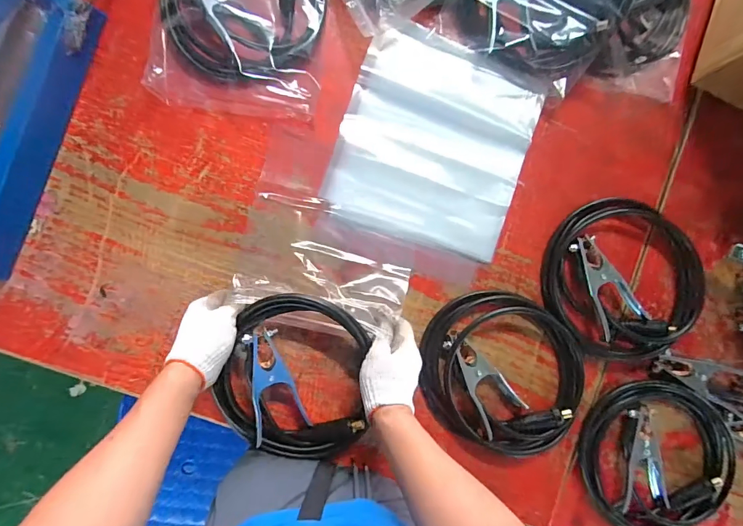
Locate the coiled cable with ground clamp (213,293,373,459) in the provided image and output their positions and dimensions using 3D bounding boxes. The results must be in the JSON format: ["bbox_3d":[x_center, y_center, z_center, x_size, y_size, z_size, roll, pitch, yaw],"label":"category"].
[{"bbox_3d":[-0.108,0.157,0.566,0.193,0.062,0.222,3,88,-4],"label":"coiled cable with ground clamp"}]

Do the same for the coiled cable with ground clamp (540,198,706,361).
[{"bbox_3d":[0.393,0.027,0.643,0.234,0.049,0.258,-41,92,-5],"label":"coiled cable with ground clamp"}]

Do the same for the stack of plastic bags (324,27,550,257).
[{"bbox_3d":[0.099,-0.180,0.619,0.280,0.020,0.295,17,87,-4],"label":"stack of plastic bags"}]

